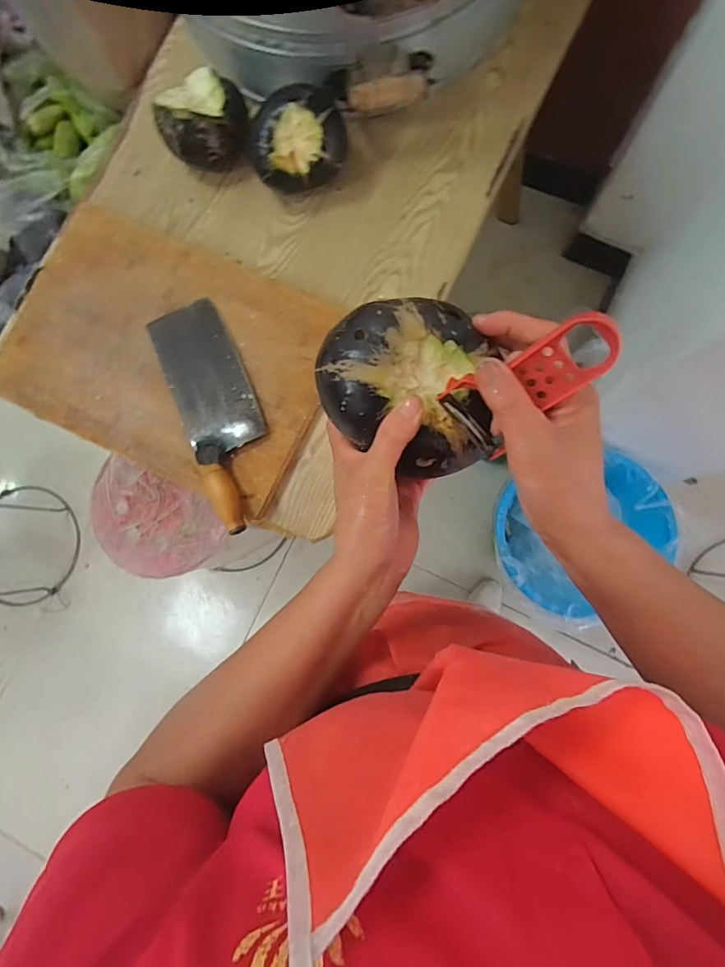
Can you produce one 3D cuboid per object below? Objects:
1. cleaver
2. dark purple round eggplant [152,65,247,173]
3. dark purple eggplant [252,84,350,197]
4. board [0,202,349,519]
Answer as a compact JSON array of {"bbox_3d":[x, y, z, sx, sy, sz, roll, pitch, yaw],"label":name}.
[{"bbox_3d":[-0.196,-0.101,0.628,0.103,0.032,0.321,-23,82,2],"label":"cleaver"},{"bbox_3d":[-0.230,-0.530,0.679,0.128,0.080,0.137,-1,83,5],"label":"dark purple round eggplant"},{"bbox_3d":[-0.091,-0.468,0.640,0.135,0.095,0.096,-24,82,1],"label":"dark purple eggplant"},{"bbox_3d":[-0.279,-0.192,0.668,0.468,0.026,0.315,25,86,7],"label":"board"}]

